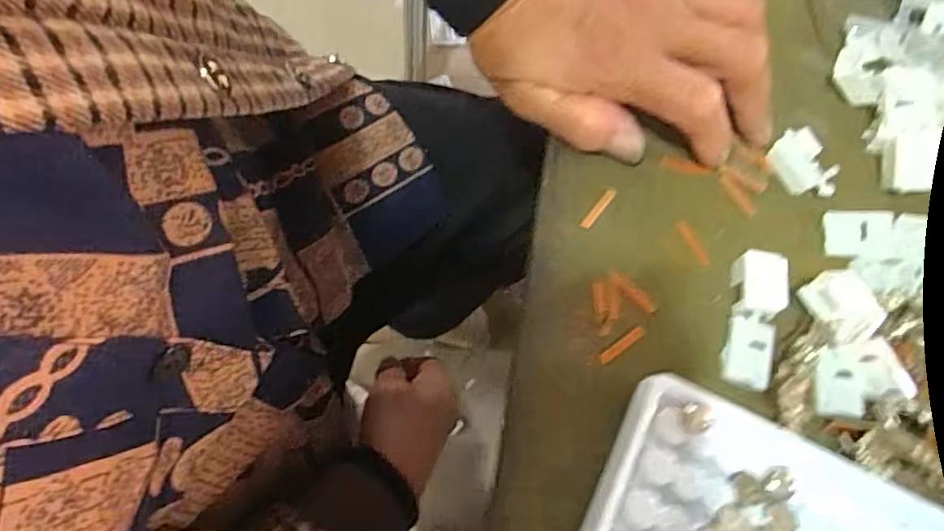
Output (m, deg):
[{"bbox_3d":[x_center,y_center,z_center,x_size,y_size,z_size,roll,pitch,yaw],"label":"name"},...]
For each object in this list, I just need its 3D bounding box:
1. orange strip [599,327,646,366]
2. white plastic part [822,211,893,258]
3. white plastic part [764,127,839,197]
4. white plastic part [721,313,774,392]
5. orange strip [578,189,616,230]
[{"bbox_3d":[0.062,0.033,0.251,0.023,0.004,0.004,-34,79,-12],"label":"orange strip"},{"bbox_3d":[0.171,-0.014,0.268,0.028,0.004,0.021,3,73,-3],"label":"white plastic part"},{"bbox_3d":[0.151,-0.046,0.275,0.020,0.007,0.032,-31,78,-12],"label":"white plastic part"},{"bbox_3d":[0.114,0.036,0.251,0.021,0.004,0.028,19,73,2],"label":"white plastic part"},{"bbox_3d":[0.056,-0.025,0.268,0.005,0.004,0.023,39,75,8],"label":"orange strip"}]

